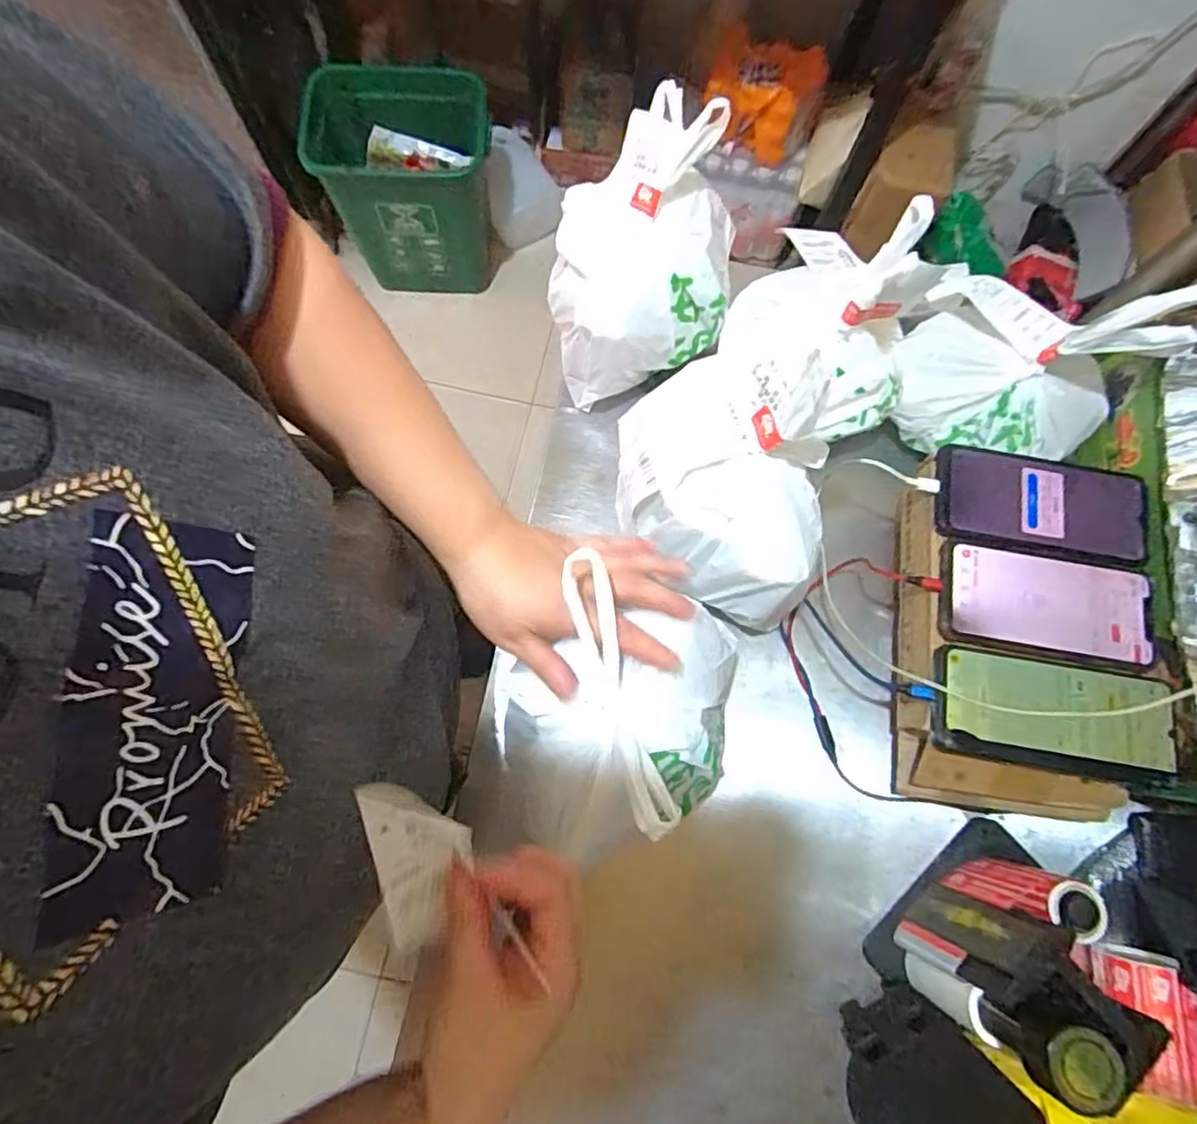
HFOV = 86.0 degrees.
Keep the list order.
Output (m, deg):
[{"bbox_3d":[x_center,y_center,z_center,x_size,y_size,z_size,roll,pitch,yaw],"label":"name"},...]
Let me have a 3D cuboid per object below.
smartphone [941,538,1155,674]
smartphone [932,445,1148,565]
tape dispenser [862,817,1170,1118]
[{"bbox_3d":[0.338,0.034,0.484,0.155,0.013,0.079,11,74,1],"label":"smartphone"},{"bbox_3d":[0.348,-0.044,0.504,0.158,0.008,0.079,10,77,4],"label":"smartphone"},{"bbox_3d":[0.292,0.268,0.441,0.150,0.180,0.086,-34,78,-11],"label":"tape dispenser"}]

